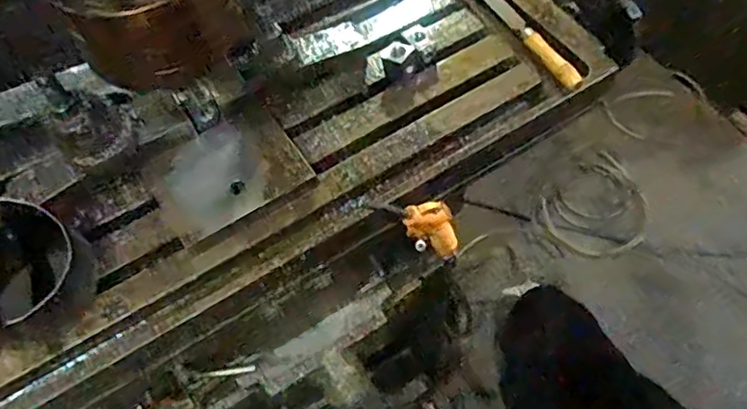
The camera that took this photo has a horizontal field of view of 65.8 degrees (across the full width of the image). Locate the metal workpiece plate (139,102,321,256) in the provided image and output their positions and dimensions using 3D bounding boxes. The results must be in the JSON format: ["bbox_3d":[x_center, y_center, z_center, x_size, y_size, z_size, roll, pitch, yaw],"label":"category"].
[{"bbox_3d":[-0.130,-0.027,0.518,0.127,0.017,0.099,-32,64,-16],"label":"metal workpiece plate"}]

